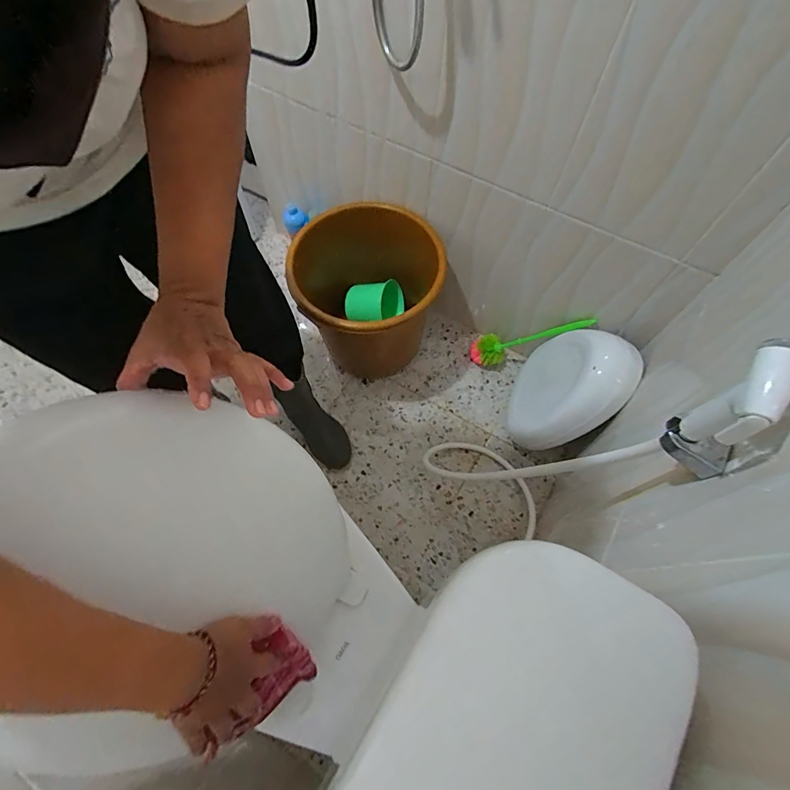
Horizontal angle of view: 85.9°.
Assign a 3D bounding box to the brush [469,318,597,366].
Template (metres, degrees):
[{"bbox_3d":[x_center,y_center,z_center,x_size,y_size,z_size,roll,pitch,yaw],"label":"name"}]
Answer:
[{"bbox_3d":[0.332,-0.138,1.064,0.079,0.350,0.072,31,64,-27],"label":"brush"}]

